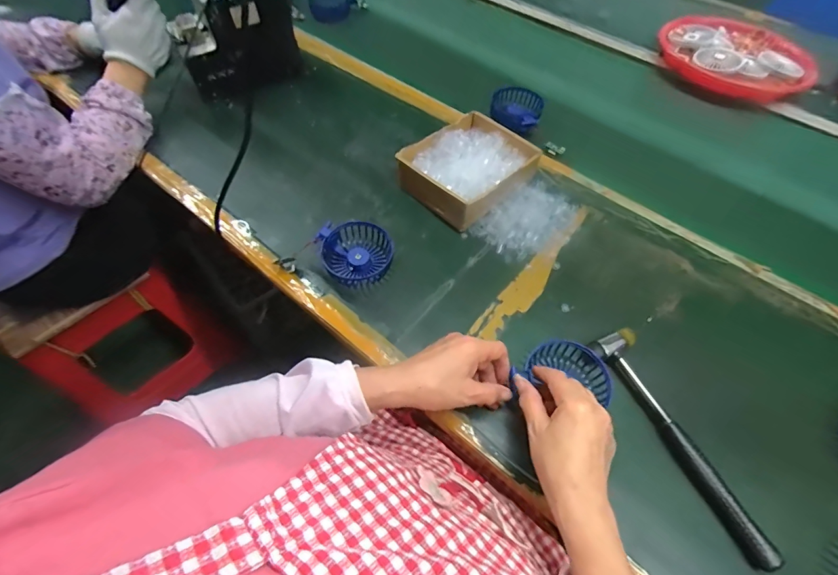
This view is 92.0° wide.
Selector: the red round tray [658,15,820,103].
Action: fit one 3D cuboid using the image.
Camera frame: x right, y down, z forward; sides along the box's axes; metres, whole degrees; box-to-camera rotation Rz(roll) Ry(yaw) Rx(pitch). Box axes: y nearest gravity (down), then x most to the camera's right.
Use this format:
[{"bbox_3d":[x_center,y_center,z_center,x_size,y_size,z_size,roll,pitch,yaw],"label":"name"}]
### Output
[{"bbox_3d":[0.679,-0.494,0.866,0.285,0.050,0.285,1,57,-2],"label":"red round tray"}]

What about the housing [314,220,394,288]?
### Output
[{"bbox_3d":[-0.083,-0.047,0.540,0.086,0.037,0.091,1,58,-1],"label":"housing"}]

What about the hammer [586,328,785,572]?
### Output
[{"bbox_3d":[0.270,0.156,0.423,0.055,0.025,0.241,-19,60,-13],"label":"hammer"}]

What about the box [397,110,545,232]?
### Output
[{"bbox_3d":[0.073,-0.179,0.614,0.180,0.057,0.143,-35,65,-21],"label":"box"}]

